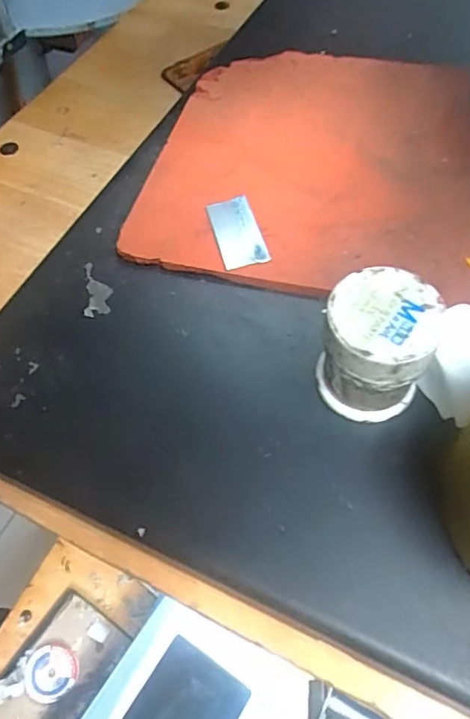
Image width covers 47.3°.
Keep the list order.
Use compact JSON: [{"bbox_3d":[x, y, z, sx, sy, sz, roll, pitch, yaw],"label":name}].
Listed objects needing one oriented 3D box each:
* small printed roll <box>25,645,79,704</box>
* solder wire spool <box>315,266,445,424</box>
[{"bbox_3d":[-0.175,0.299,0.514,0.047,0.014,0.047,-1,58,2],"label":"small printed roll"},{"bbox_3d":[0.044,-0.003,0.173,0.032,0.042,0.032,-1,58,2],"label":"solder wire spool"}]

